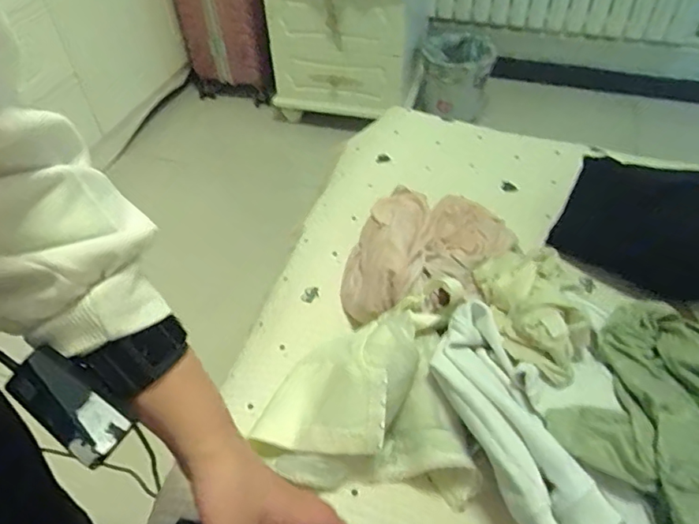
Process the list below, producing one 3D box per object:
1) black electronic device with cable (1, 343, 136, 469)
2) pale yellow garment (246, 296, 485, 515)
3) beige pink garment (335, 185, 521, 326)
[{"bbox_3d":[-0.155,0.081,0.298,0.067,0.019,0.029,39,54,-3],"label":"black electronic device with cable"},{"bbox_3d":[0.008,0.140,0.493,0.187,0.095,0.160,-11,47,-7],"label":"pale yellow garment"},{"bbox_3d":[0.101,-0.021,0.636,0.152,0.100,0.251,24,52,24],"label":"beige pink garment"}]

